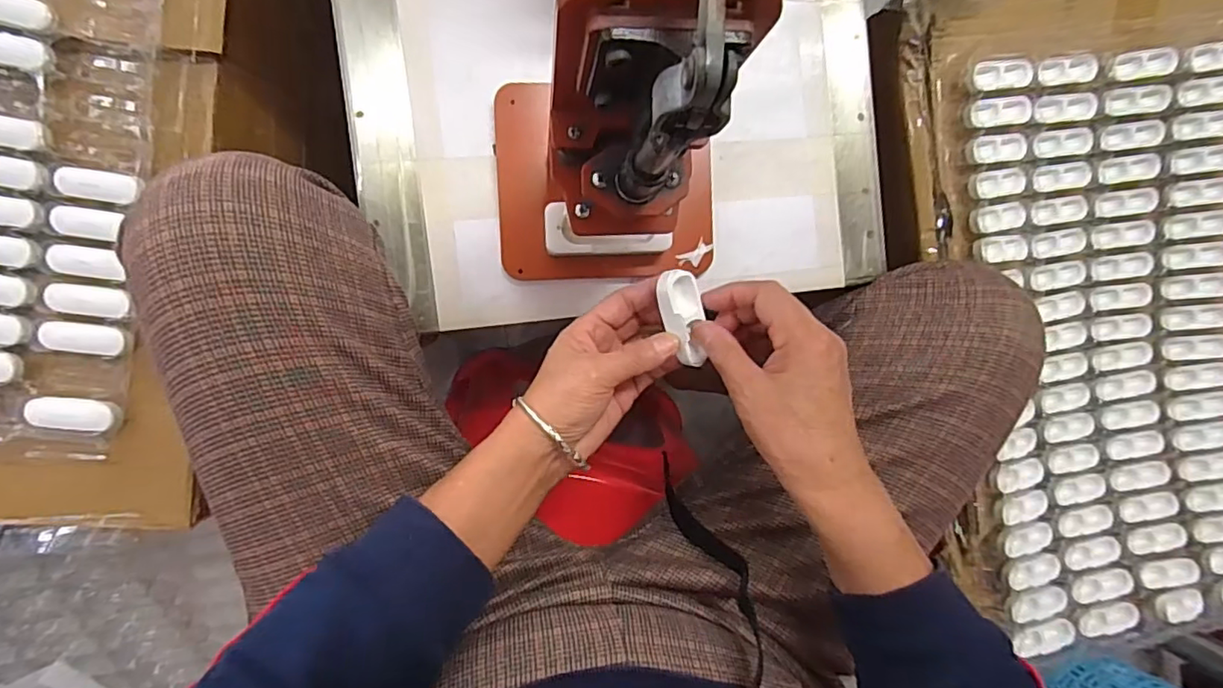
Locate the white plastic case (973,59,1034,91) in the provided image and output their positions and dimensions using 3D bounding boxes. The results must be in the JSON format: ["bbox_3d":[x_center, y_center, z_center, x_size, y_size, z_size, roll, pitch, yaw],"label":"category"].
[{"bbox_3d":[0.346,-0.240,0.525,0.064,0.018,0.026,-12,94,-6],"label":"white plastic case"}]

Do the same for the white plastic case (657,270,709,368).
[{"bbox_3d":[0.048,-0.015,0.375,0.026,0.011,0.064,-14,105,-5],"label":"white plastic case"}]

